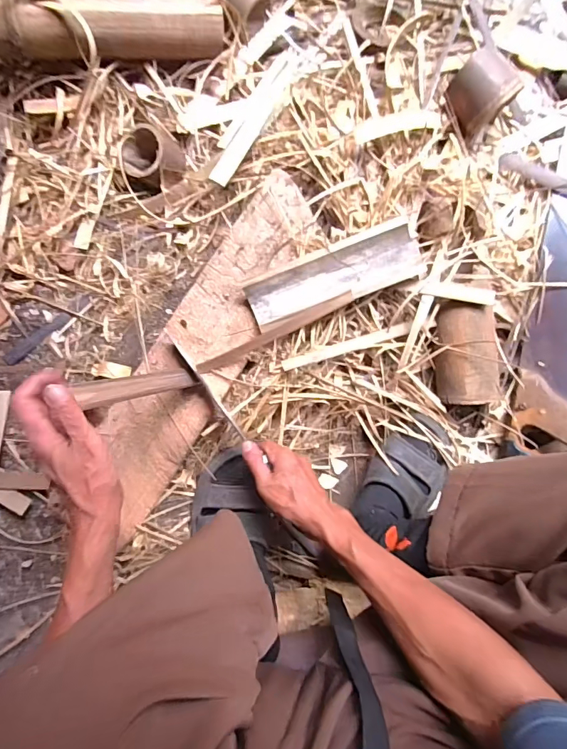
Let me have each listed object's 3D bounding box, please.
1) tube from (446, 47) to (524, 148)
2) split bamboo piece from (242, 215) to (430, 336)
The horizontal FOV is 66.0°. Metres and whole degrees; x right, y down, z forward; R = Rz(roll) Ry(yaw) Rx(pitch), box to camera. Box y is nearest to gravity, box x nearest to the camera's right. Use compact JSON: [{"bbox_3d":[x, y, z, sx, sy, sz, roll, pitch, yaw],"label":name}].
[{"bbox_3d":[0.272,-0.388,0.613,0.081,0.077,0.080,44,87,1],"label":"tube"},{"bbox_3d":[0.070,-0.131,0.577,0.239,0.040,0.080,-22,88,-3],"label":"split bamboo piece"}]

